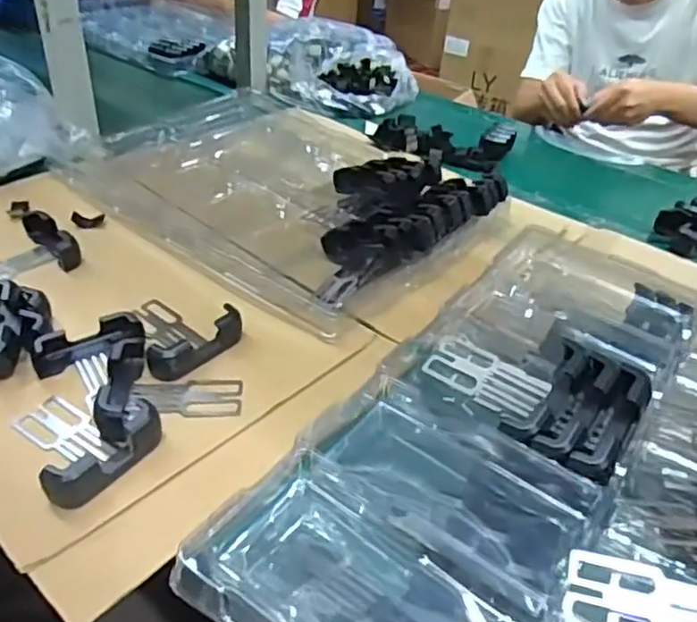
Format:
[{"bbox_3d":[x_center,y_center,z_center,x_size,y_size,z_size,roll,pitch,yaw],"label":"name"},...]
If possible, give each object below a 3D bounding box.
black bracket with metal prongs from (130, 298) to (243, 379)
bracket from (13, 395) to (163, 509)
[{"bbox_3d":[-0.177,0.011,0.628,0.113,0.027,0.097,26,42,25],"label":"black bracket with metal prongs"},{"bbox_3d":[-0.213,0.091,0.524,0.099,0.027,0.118,-27,48,-35],"label":"bracket"}]

